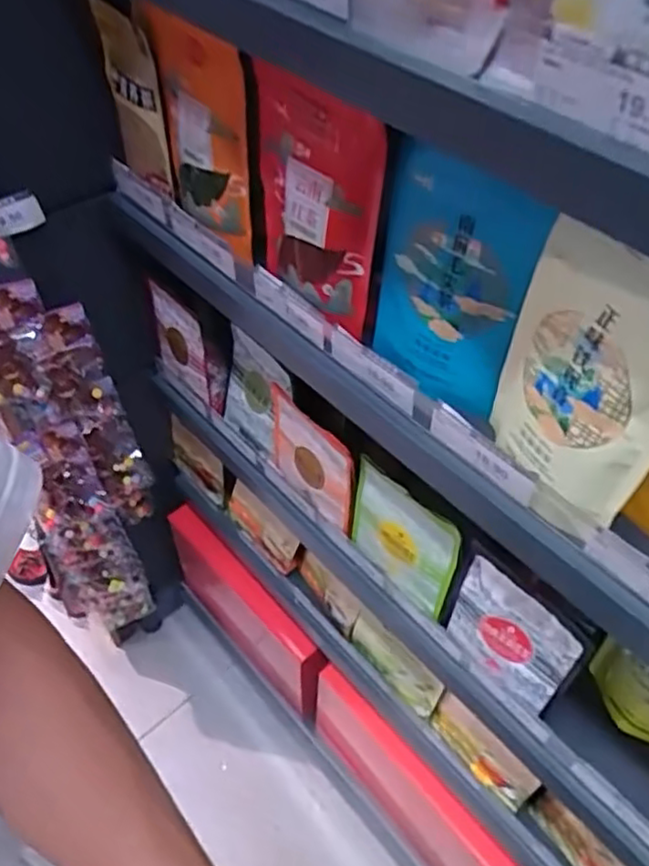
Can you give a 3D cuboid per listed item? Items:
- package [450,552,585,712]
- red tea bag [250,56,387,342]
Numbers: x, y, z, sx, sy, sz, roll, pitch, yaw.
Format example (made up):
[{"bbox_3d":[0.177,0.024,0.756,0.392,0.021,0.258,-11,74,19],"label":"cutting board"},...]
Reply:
[{"bbox_3d":[0.176,0.198,0.662,0.020,0.139,0.120,-32,57,-25],"label":"package"},{"bbox_3d":[-0.004,-0.195,0.565,0.039,0.188,0.149,-31,57,-25],"label":"red tea bag"}]

